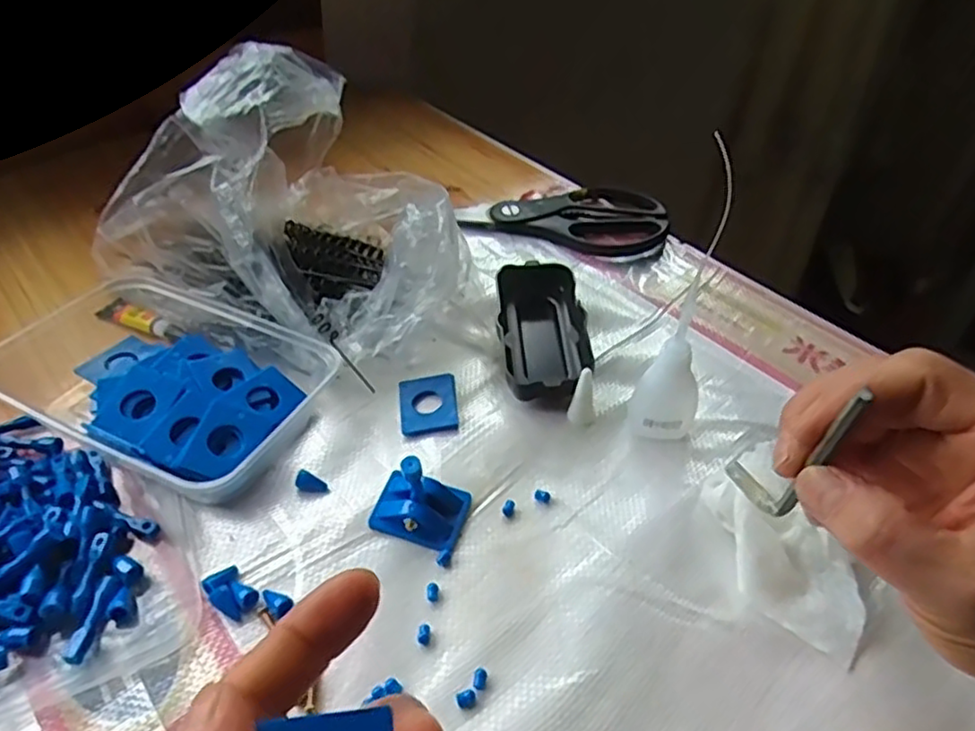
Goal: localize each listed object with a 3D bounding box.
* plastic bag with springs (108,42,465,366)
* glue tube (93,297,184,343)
[{"bbox_3d":[-0.110,-0.098,0.425,0.205,0.129,0.164,26,49,24],"label":"plastic bag with springs"},{"bbox_3d":[-0.225,-0.030,0.441,0.071,0.009,0.016,24,48,22],"label":"glue tube"}]

